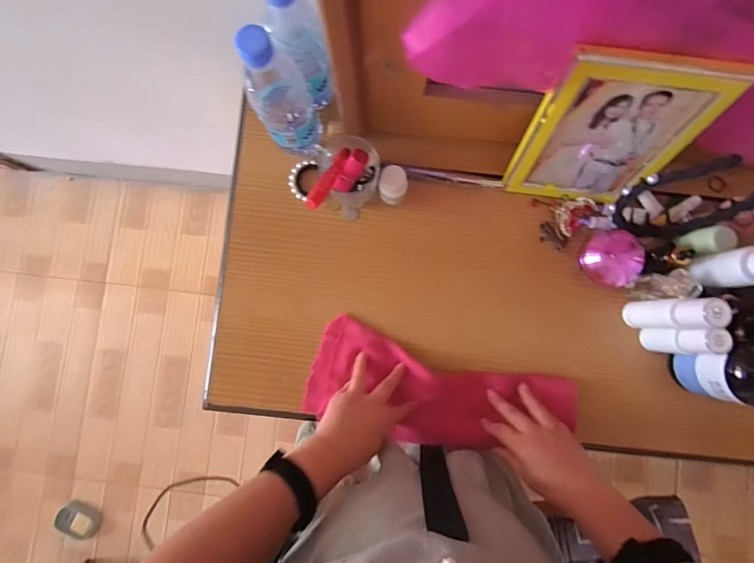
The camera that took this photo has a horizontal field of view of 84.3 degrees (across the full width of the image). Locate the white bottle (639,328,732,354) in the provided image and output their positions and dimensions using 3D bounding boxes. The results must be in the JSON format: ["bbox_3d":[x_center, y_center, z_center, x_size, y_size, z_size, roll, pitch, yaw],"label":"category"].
[{"bbox_3d":[0.368,0.071,0.501,0.037,0.110,0.034,2,85,2],"label":"white bottle"}]

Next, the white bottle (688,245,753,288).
[{"bbox_3d":[0.407,-0.016,0.464,0.040,0.113,0.043,-8,85,1],"label":"white bottle"}]

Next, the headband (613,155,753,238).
[{"bbox_3d":[0.361,-0.093,0.499,0.135,0.153,0.057,-5,85,1],"label":"headband"}]

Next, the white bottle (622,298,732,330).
[{"bbox_3d":[0.346,0.039,0.489,0.036,0.131,0.034,-2,85,1],"label":"white bottle"}]

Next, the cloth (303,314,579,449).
[{"bbox_3d":[0.083,0.146,0.547,0.338,0.032,0.128,13,89,4],"label":"cloth"}]

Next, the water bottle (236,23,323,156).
[{"bbox_3d":[-0.107,-0.206,0.469,0.065,0.194,0.081,-28,85,-1],"label":"water bottle"}]

